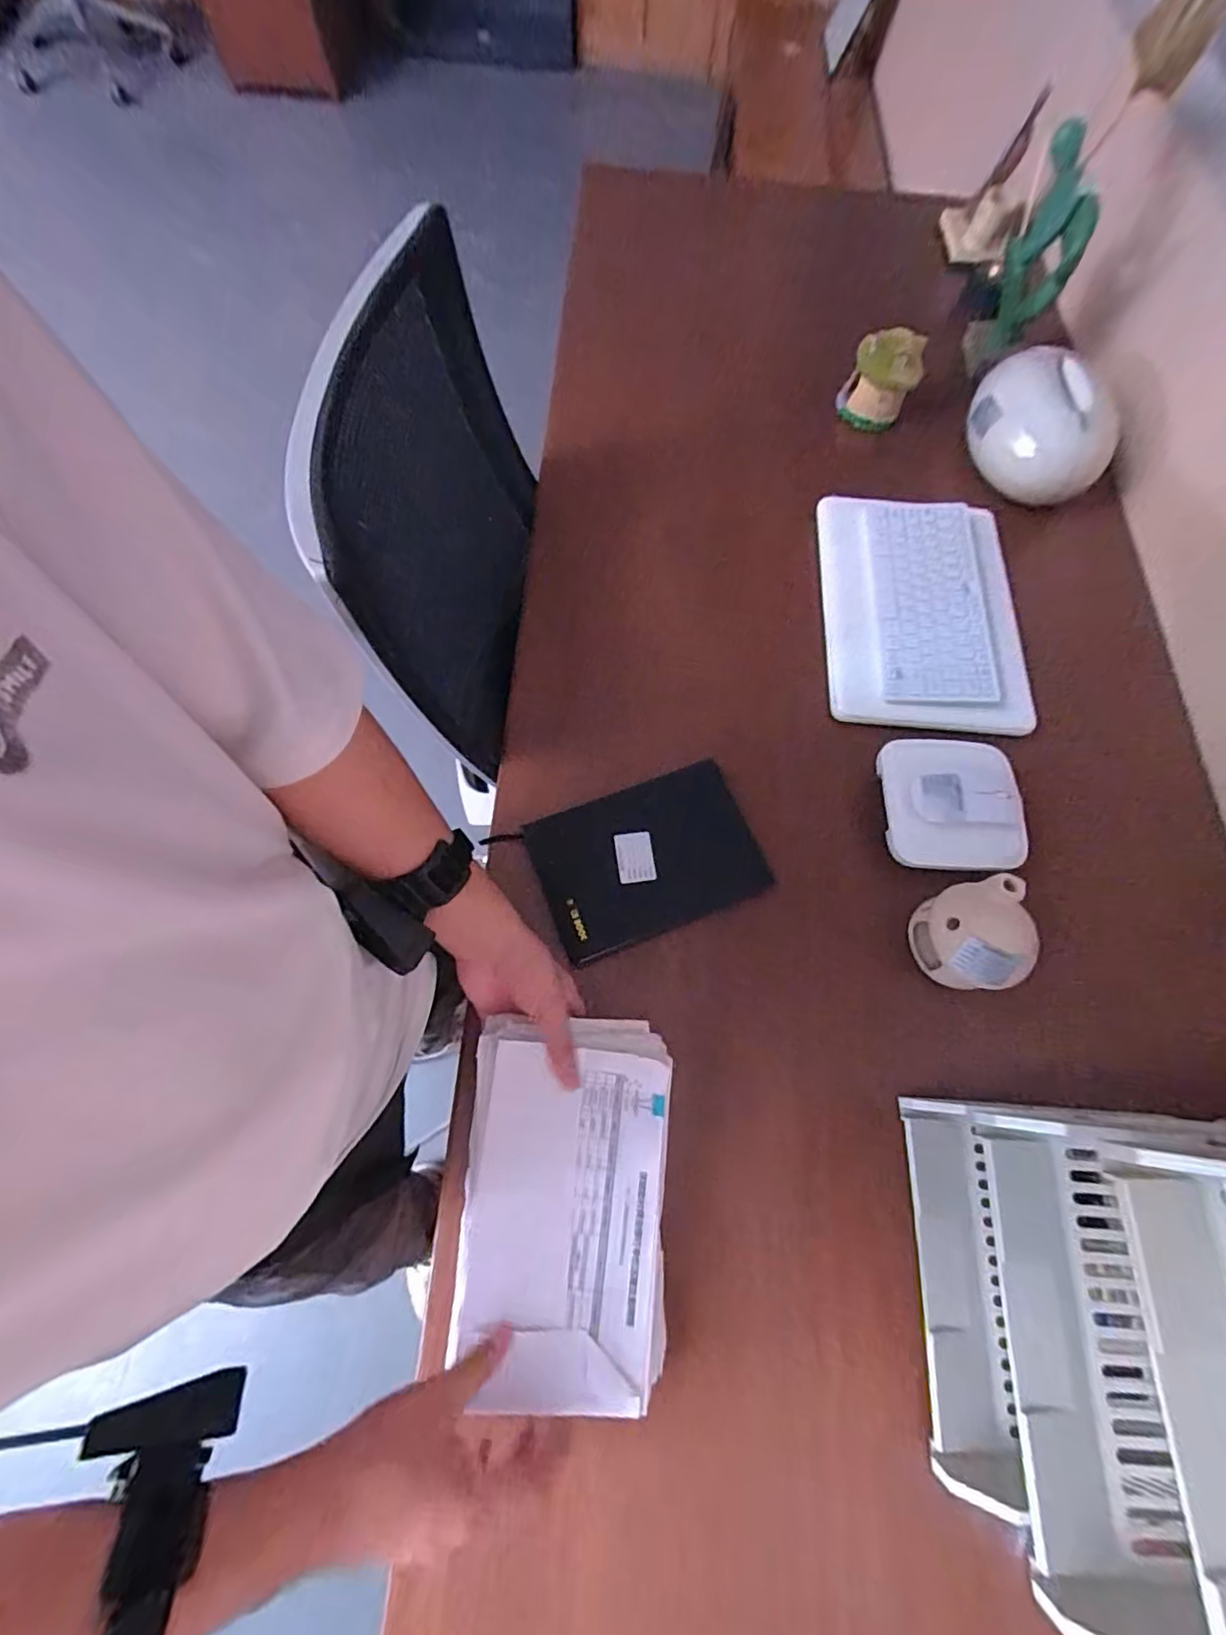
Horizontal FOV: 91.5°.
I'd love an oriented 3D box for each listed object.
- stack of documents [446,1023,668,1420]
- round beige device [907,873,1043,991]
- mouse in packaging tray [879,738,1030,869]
[{"bbox_3d":[-0.035,0.292,0.453,0.154,0.036,0.256,3,69,-2],"label":"stack of documents"},{"bbox_3d":[0.325,0.108,0.544,0.072,0.077,0.091,-4,70,-5],"label":"round beige device"},{"bbox_3d":[0.335,-0.018,0.594,0.125,0.043,0.135,2,69,-2],"label":"mouse in packaging tray"}]

